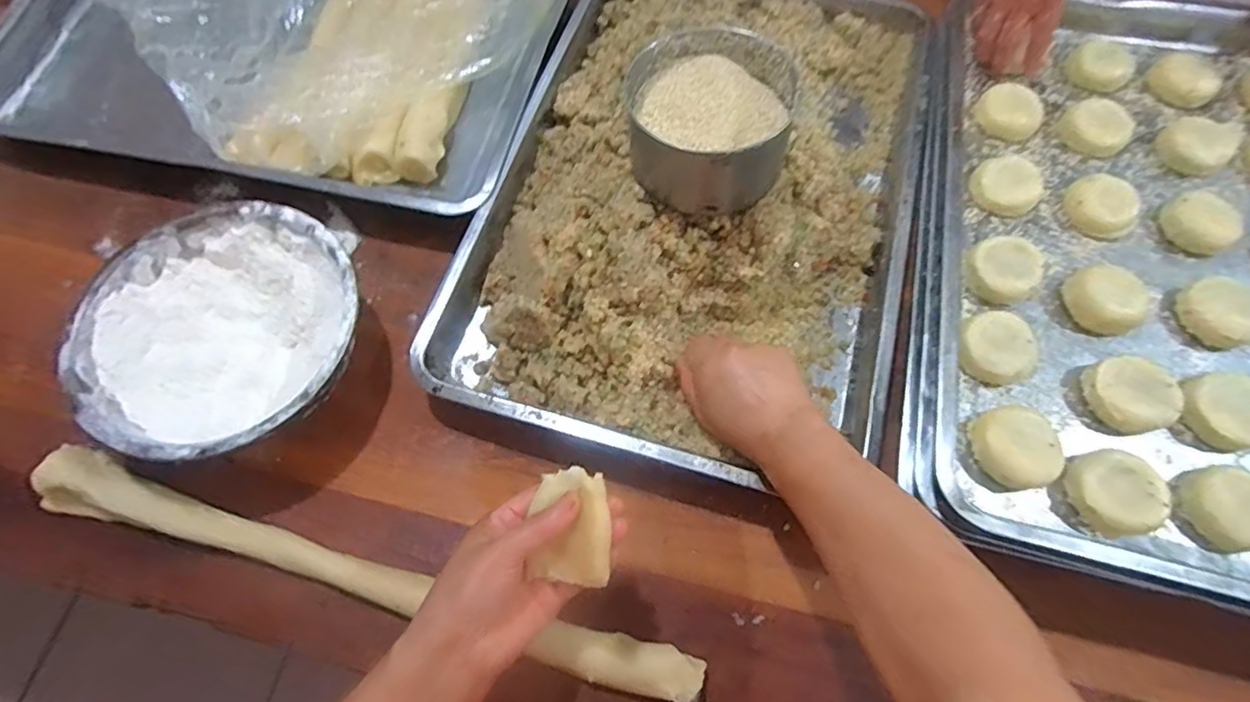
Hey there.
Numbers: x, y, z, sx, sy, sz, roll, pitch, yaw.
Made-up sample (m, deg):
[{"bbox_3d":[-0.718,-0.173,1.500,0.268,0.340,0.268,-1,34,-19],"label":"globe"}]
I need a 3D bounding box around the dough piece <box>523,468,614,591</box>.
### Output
[{"bbox_3d":[-0.032,0.109,0.381,0.050,0.010,0.068,-2,80,29],"label":"dough piece"}]

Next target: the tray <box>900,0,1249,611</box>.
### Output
[{"bbox_3d":[0.463,-0.093,0.533,0.406,0.054,0.605,12,66,4],"label":"tray"}]

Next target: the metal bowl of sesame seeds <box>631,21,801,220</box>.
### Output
[{"bbox_3d":[0.071,-0.198,0.522,0.133,0.073,0.134,0,66,0],"label":"metal bowl of sesame seeds"}]

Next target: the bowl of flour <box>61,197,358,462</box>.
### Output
[{"bbox_3d":[-0.335,-0.012,0.530,0.215,0.084,0.221,0,66,0],"label":"bowl of flour"}]

